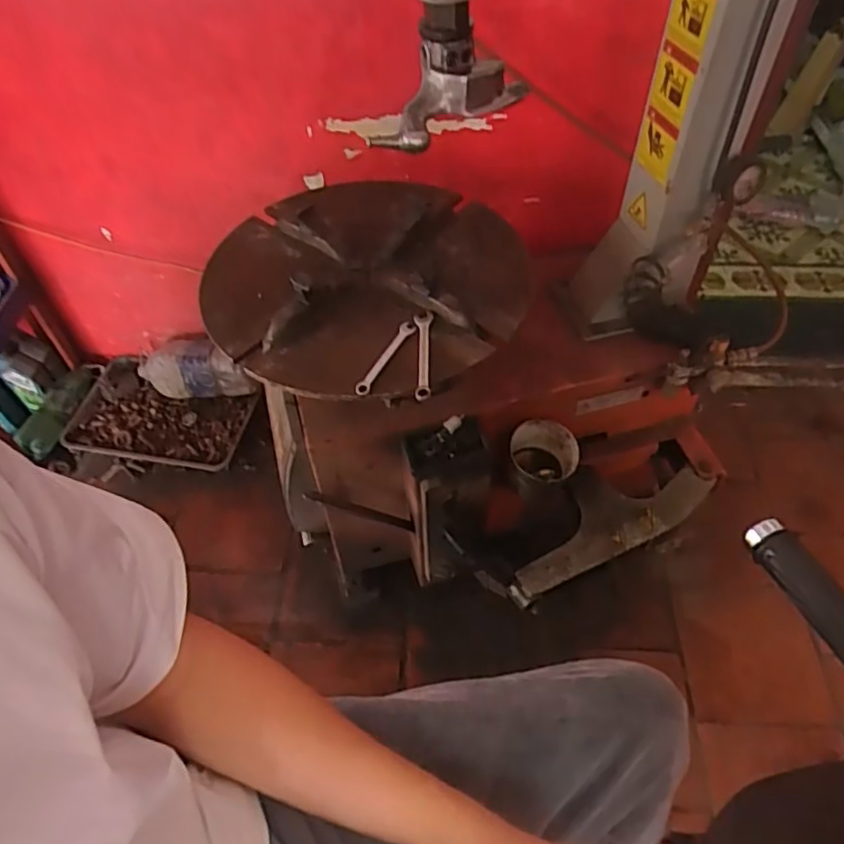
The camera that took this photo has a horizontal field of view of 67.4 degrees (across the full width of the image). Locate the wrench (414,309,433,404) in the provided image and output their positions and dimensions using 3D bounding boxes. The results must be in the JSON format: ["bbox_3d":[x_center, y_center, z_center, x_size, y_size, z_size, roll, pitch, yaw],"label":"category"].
[{"bbox_3d":[0.000,-0.099,0.929,0.027,0.014,0.173,1,51,2],"label":"wrench"}]

